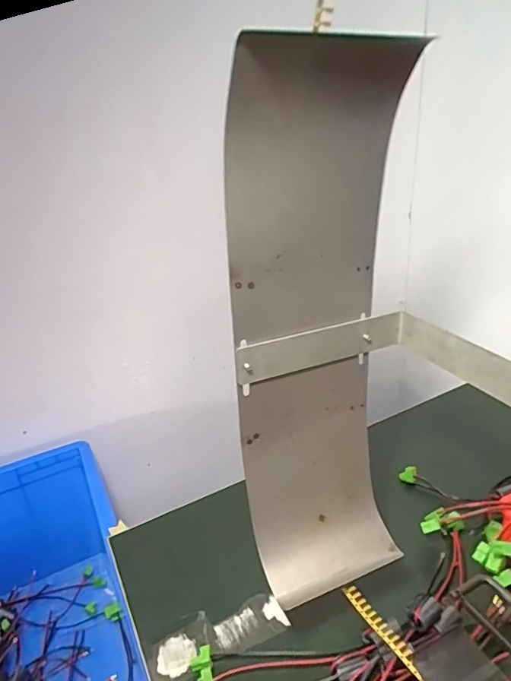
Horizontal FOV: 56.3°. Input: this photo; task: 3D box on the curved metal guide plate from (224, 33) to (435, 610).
[{"bbox_3d":[0.047,0.010,0.344,0.131,0.382,0.083,-15,29,-17],"label":"curved metal guide plate"}]

